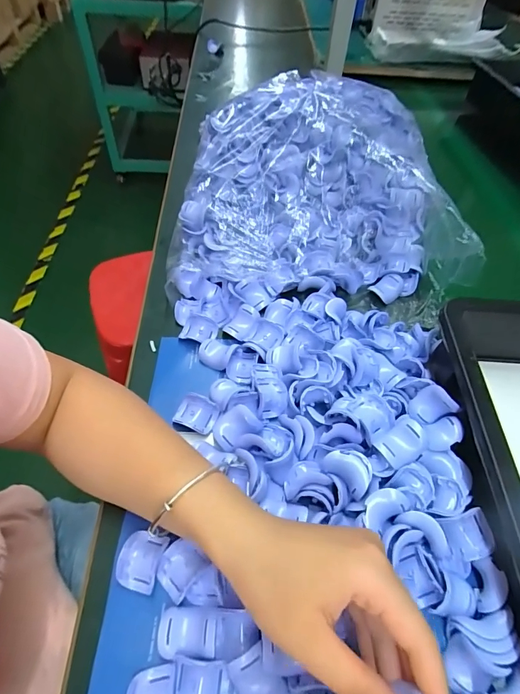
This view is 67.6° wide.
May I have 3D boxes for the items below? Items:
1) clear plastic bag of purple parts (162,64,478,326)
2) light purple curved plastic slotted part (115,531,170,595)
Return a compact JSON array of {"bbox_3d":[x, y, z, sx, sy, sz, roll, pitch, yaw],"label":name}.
[{"bbox_3d":[0.065,-0.214,0.505,0.321,0.114,0.366,6,52,1],"label":"clear plastic bag of purple parts"},{"bbox_3d":[-0.087,0.156,0.283,0.028,0.012,0.037,10,53,4],"label":"light purple curved plastic slotted part"}]

